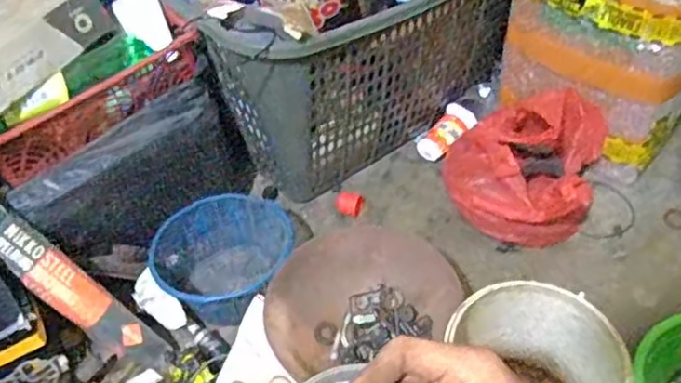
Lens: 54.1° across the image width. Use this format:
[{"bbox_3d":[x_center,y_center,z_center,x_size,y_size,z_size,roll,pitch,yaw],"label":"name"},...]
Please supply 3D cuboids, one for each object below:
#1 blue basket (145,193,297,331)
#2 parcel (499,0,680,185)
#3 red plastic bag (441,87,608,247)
[{"bbox_3d":[-0.165,0.105,0.963,0.184,0.116,0.178,-4,47,2],"label":"blue basket"},{"bbox_3d":[0.399,-0.206,1.010,0.265,0.362,0.145,34,58,31],"label":"parcel"},{"bbox_3d":[0.274,-0.041,1.014,0.229,0.140,0.212,25,54,26],"label":"red plastic bag"}]

